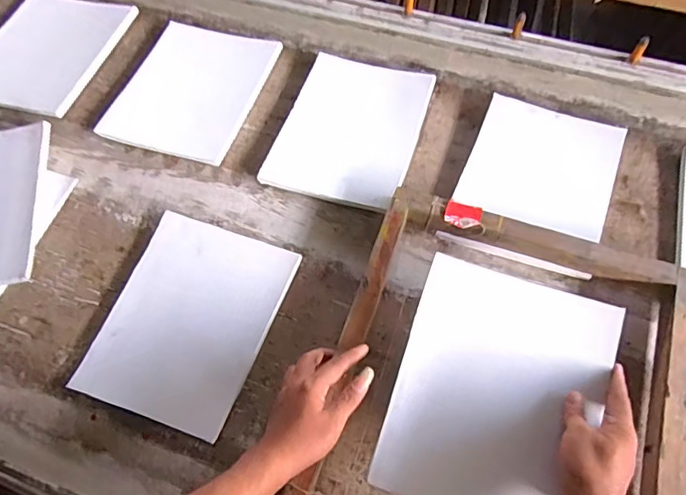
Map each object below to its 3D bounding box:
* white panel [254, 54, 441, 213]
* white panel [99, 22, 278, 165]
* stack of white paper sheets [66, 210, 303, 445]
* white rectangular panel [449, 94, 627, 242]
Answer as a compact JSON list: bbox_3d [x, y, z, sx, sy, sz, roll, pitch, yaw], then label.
[{"bbox_3d":[0.011,-0.193,0.802,0.213,0.010,0.268,16,67,11],"label":"white panel"},{"bbox_3d":[-0.262,-0.277,0.863,0.222,0.018,0.269,16,68,10],"label":"white panel"},{"bbox_3d":[-0.211,0.097,0.681,0.216,0.016,0.269,17,68,10],"label":"stack of white paper sheets"},{"bbox_3d":[0.303,-0.126,0.755,0.210,0.029,0.200,21,69,11],"label":"white rectangular panel"}]

